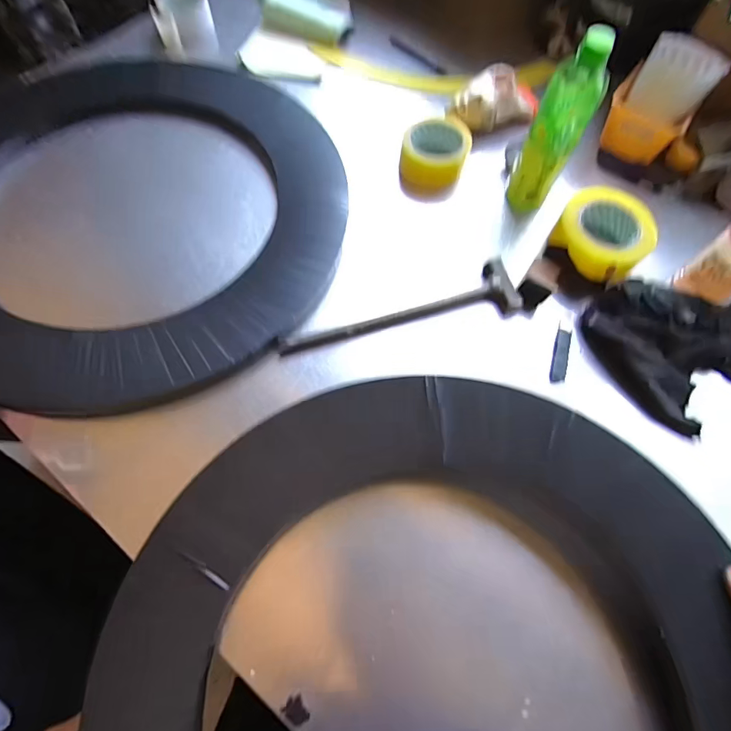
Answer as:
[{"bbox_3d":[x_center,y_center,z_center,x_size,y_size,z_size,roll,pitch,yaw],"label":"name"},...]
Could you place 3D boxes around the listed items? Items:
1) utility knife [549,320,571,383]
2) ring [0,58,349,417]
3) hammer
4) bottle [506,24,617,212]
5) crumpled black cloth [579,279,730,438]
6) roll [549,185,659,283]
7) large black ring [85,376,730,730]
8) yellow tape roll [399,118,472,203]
[{"bbox_3d":[0.239,-0.017,0.539,0.017,0.013,0.083,17,65,5],"label":"utility knife"},{"bbox_3d":[-0.320,-0.219,0.586,0.549,0.040,0.593,1,65,-2],"label":"ring"},{"bbox_3d":[0.041,-0.072,0.550,0.299,0.026,0.070,-12,66,-8],"label":"hammer"},{"bbox_3d":[0.240,-0.295,0.556,0.064,0.204,0.060,24,66,9],"label":"bottle"},{"bbox_3d":[0.371,-0.036,0.537,0.186,0.037,0.186,-35,71,-17],"label":"crumpled black cloth"},{"bbox_3d":[0.308,-0.169,0.586,0.122,0.055,0.121,1,65,-2],"label":"roll"},{"bbox_3d":[0.056,0.286,0.374,0.541,0.106,0.544,1,65,-2],"label":"large black ring"},{"bbox_3d":[0.100,-0.300,0.660,0.096,0.079,0.079,20,66,7],"label":"yellow tape roll"}]

